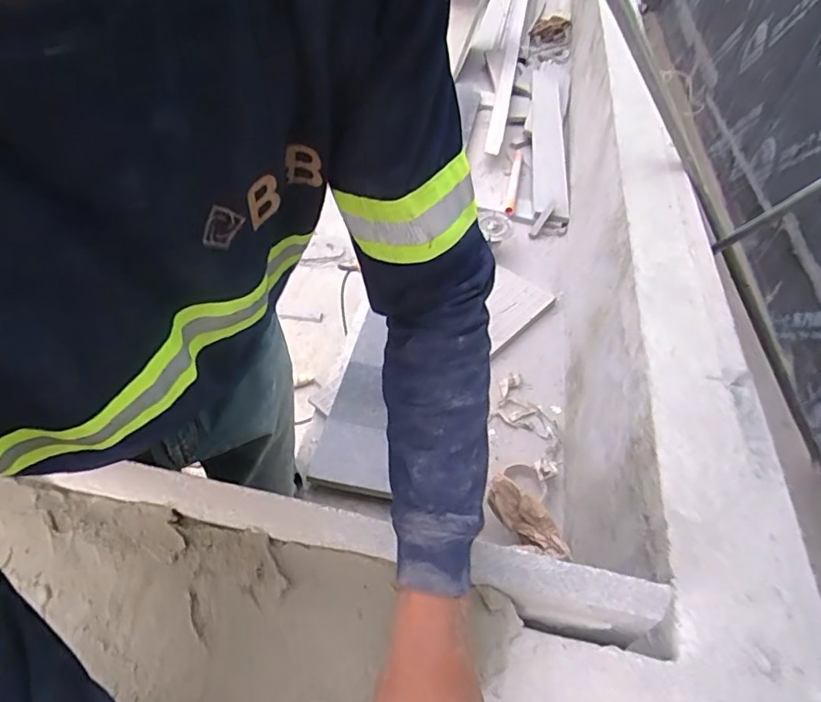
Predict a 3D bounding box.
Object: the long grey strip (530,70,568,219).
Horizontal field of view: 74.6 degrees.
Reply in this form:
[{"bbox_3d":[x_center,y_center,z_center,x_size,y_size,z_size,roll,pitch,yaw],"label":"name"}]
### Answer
[{"bbox_3d":[0.450,-0.735,1.804,0.099,0.068,0.933,8,46,2],"label":"long grey strip"}]

